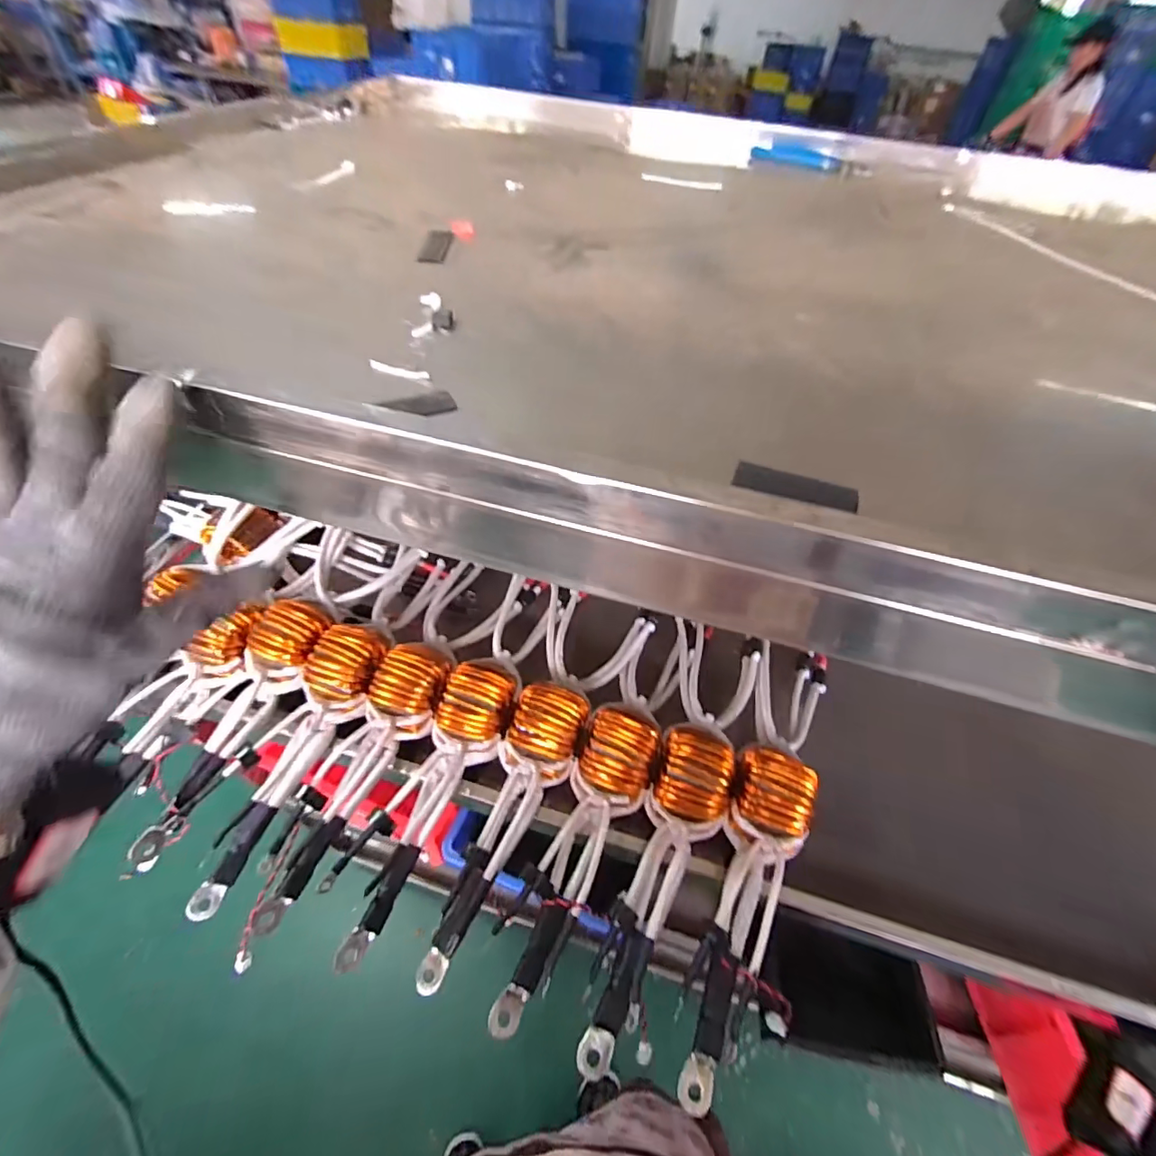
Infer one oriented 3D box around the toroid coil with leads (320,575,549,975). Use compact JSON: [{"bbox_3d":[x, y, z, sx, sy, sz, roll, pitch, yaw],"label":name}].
[{"bbox_3d":[-0.106,0.151,0.494,0.083,0.073,0.389,19,51,11],"label":"toroid coil with leads"}]

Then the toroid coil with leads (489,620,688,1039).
[{"bbox_3d":[0.036,0.170,0.474,0.079,0.064,0.376,18,51,11],"label":"toroid coil with leads"}]

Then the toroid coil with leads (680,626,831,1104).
[{"bbox_3d":[0.171,0.210,0.467,0.072,0.071,0.425,21,51,13],"label":"toroid coil with leads"}]

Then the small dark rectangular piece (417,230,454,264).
[{"bbox_3d":[-0.100,-0.237,0.363,0.018,0.004,0.066,2,50,-3],"label":"small dark rectangular piece"}]

